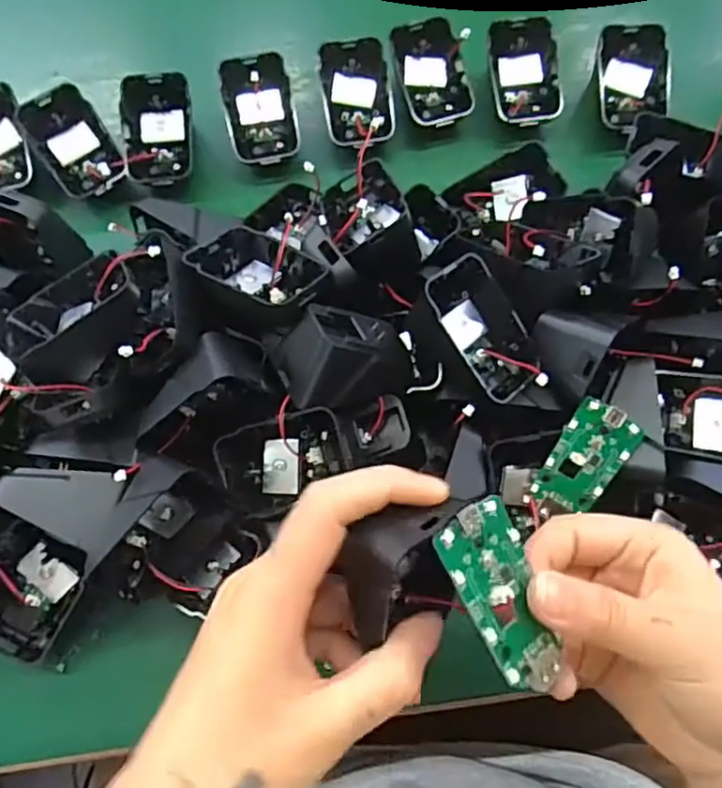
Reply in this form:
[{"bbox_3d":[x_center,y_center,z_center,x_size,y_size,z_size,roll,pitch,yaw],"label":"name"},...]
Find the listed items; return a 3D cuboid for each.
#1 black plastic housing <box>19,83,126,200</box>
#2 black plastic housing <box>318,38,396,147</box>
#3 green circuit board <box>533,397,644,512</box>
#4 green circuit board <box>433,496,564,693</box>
[{"bbox_3d":[-0.185,-0.161,0.405,0.043,0.025,0.069,-33,99,-12],"label":"black plastic housing"},{"bbox_3d":[-0.003,-0.197,0.415,0.044,0.026,0.065,-11,73,-1],"label":"black plastic housing"},{"bbox_3d":[0.112,0.032,0.313,0.032,0.004,0.056,31,102,14],"label":"green circuit board"},{"bbox_3d":[0.050,0.068,0.216,0.031,0.004,0.062,-27,90,-28],"label":"green circuit board"}]

